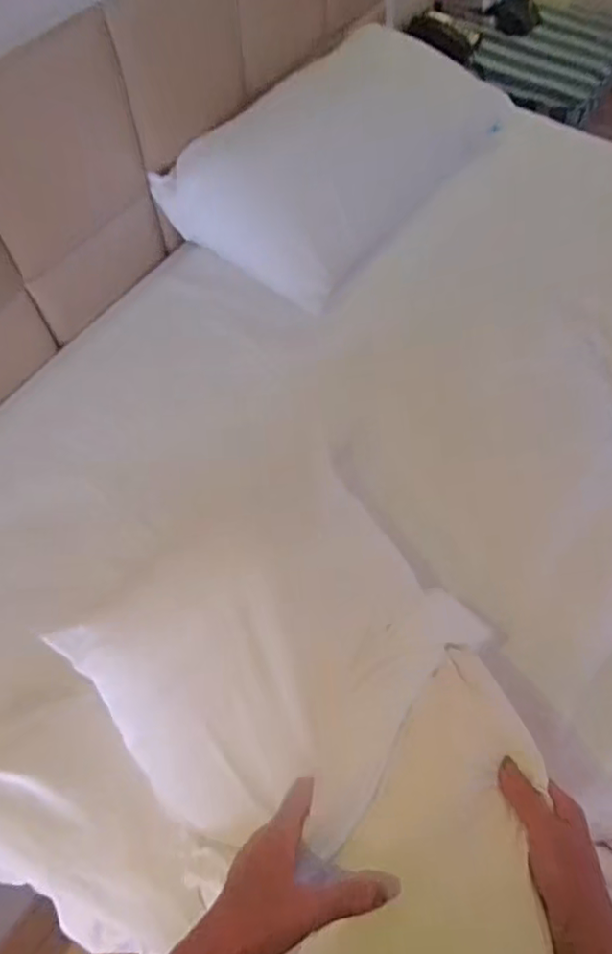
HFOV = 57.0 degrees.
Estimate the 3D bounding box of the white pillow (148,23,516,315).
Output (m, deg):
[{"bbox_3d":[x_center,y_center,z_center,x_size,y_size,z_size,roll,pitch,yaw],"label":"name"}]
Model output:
[{"bbox_3d":[0.079,-0.629,1.016,0.360,0.232,0.626,36,67,18],"label":"white pillow"}]

